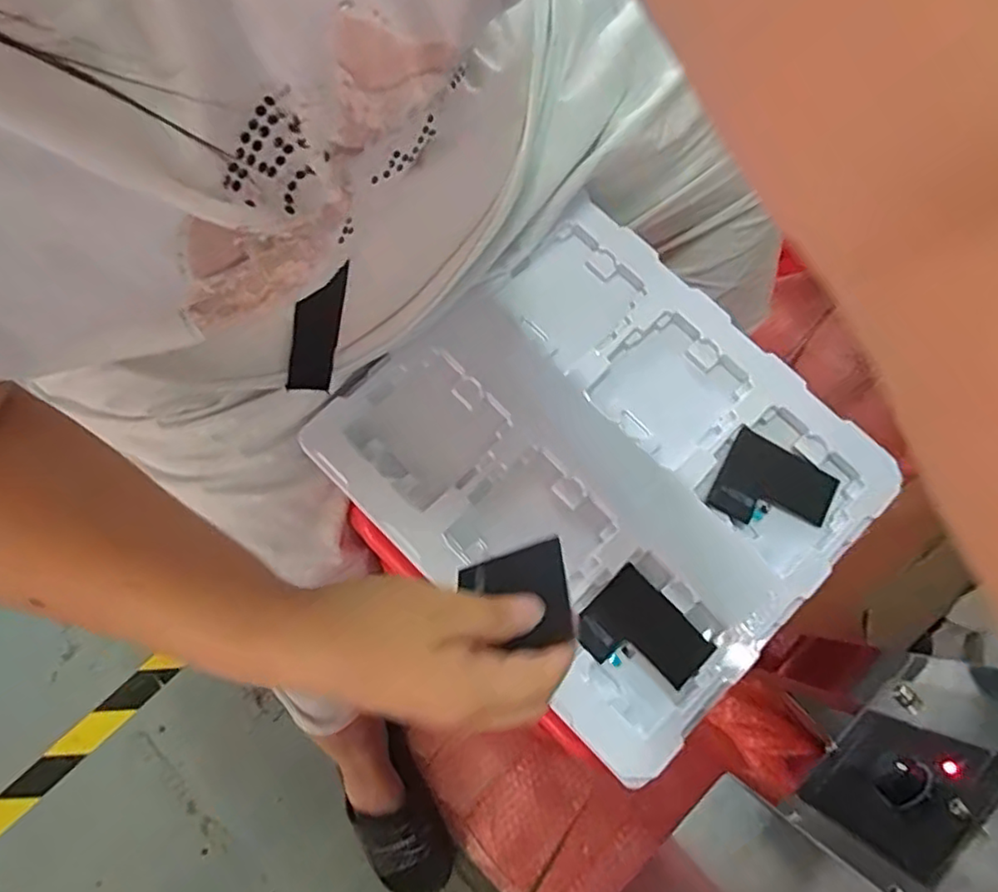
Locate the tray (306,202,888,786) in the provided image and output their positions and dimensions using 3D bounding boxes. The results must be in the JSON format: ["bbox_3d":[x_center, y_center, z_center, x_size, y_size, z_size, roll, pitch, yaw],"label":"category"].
[{"bbox_3d":[0.072,0.011,0.436,0.307,0.020,0.276,44,80,8],"label":"tray"}]

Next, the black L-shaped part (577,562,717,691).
[{"bbox_3d":[0.093,0.126,0.415,0.077,0.004,0.060,44,85,11],"label":"black L-shaped part"}]

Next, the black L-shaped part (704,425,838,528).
[{"bbox_3d":[0.188,0.031,0.433,0.076,0.006,0.061,29,79,4],"label":"black L-shaped part"}]

